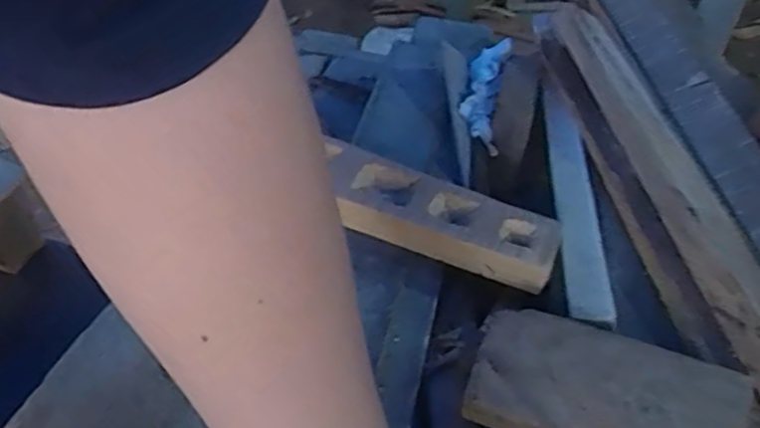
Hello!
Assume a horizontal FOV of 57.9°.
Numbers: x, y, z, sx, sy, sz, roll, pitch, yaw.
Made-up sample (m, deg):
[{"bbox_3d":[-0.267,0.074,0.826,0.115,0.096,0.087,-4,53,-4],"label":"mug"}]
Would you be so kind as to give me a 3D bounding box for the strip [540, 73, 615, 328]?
[{"bbox_3d":[0.147,-0.024,0.529,0.030,0.018,0.287,8,43,1],"label":"strip"}]

